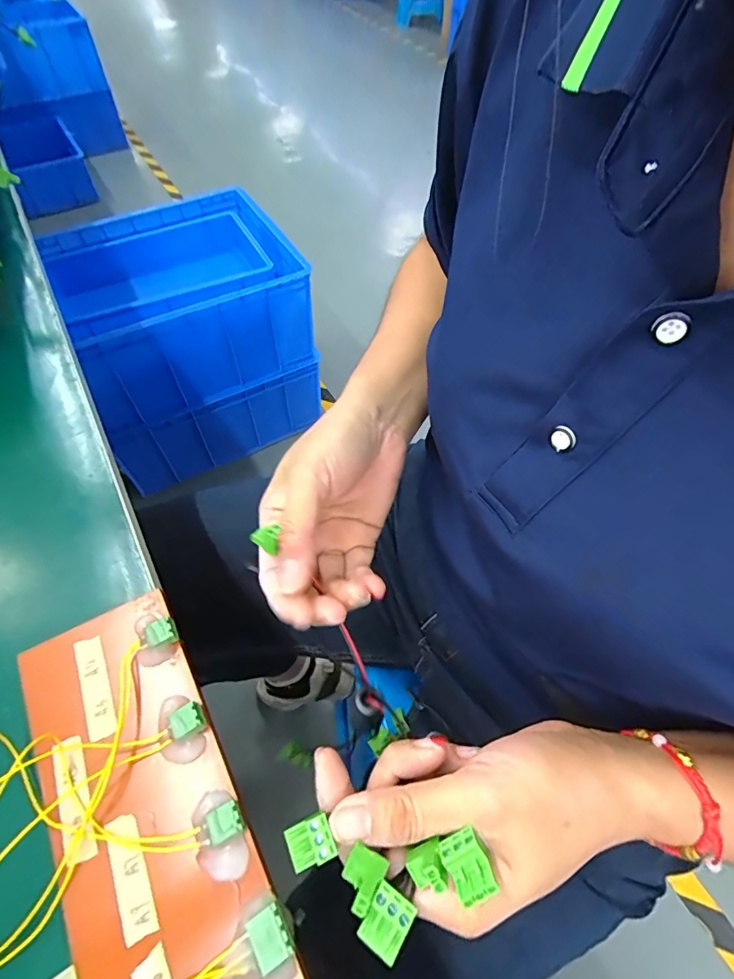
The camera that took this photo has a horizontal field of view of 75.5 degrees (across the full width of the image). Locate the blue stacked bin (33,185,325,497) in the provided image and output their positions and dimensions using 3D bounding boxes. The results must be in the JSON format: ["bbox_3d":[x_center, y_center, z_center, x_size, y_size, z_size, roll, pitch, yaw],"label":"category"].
[{"bbox_3d":[-0.395,-0.353,1.118,0.467,0.430,0.430,-20,59,-13],"label":"blue stacked bin"}]

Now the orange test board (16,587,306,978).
[{"bbox_3d":[-0.095,0.138,0.202,0.071,0.016,0.193,-26,60,-17],"label":"orange test board"}]

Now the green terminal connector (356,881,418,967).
[{"bbox_3d":[0.007,0.160,0.176,0.016,0.008,0.020,27,60,16],"label":"green terminal connector"}]

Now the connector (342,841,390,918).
[{"bbox_3d":[-0.002,0.151,0.184,0.015,0.010,0.019,26,60,16],"label":"connector"}]

